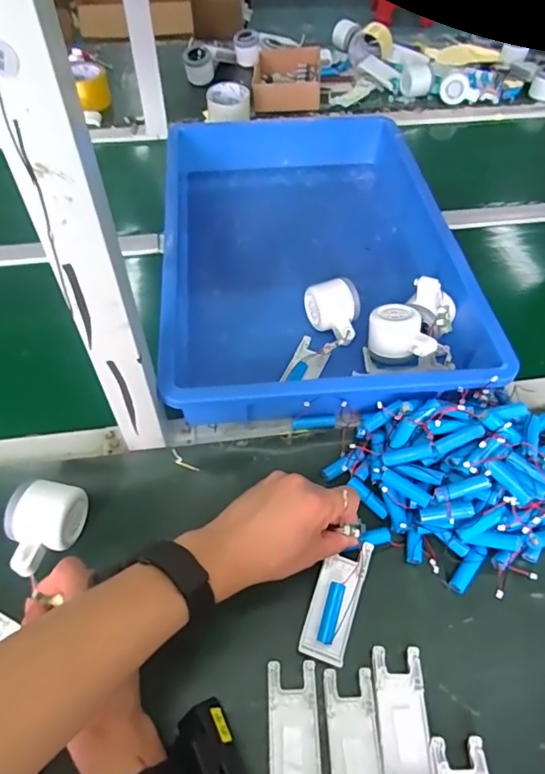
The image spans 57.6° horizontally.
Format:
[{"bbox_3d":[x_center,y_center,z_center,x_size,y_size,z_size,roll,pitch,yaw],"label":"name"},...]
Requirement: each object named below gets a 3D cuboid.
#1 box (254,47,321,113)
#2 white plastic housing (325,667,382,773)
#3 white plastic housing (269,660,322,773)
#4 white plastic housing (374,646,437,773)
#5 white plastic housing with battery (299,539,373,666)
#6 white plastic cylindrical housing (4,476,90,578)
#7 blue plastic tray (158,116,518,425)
[{"bbox_3d":[0.033,-0.657,1.057,0.137,0.051,0.195,2,52,0],"label":"box"},{"bbox_3d":[0.063,0.275,0.378,0.039,0.008,0.103,-1,52,-2],"label":"white plastic housing"},{"bbox_3d":[0.017,0.272,0.382,0.039,0.008,0.103,0,52,-1],"label":"white plastic housing"},{"bbox_3d":[0.103,0.263,0.389,0.039,0.006,0.102,2,52,0],"label":"white plastic housing"},{"bbox_3d":[0.058,0.187,0.440,0.041,0.011,0.103,21,67,14],"label":"white plastic housing with battery"},{"bbox_3d":[-0.212,0.128,0.452,0.053,0.050,0.078,15,54,10],"label":"white plastic cylindrical housing"},{"bbox_3d":[0.045,-0.198,0.712,0.370,0.112,0.588,-3,53,-4],"label":"blue plastic tray"}]

